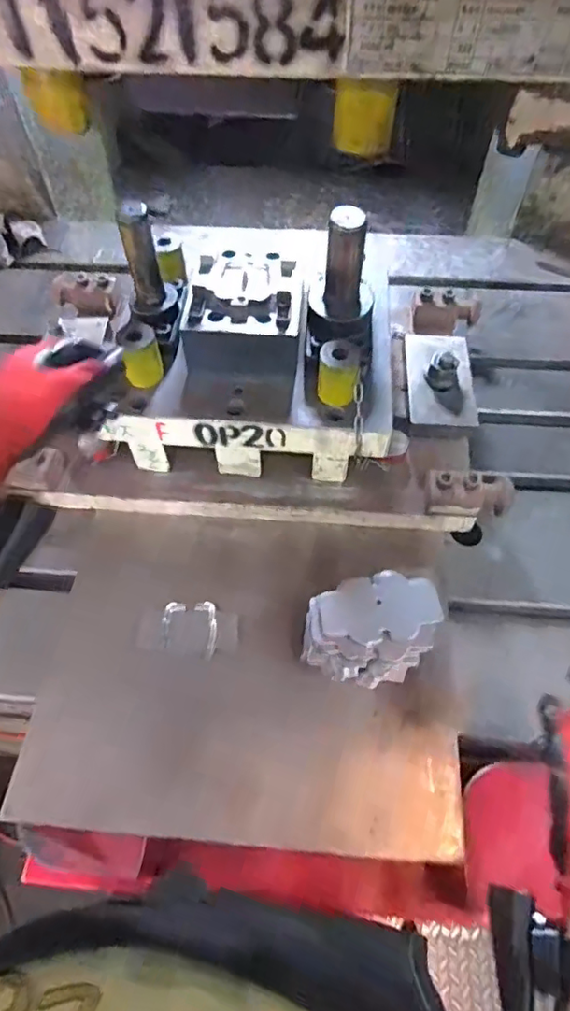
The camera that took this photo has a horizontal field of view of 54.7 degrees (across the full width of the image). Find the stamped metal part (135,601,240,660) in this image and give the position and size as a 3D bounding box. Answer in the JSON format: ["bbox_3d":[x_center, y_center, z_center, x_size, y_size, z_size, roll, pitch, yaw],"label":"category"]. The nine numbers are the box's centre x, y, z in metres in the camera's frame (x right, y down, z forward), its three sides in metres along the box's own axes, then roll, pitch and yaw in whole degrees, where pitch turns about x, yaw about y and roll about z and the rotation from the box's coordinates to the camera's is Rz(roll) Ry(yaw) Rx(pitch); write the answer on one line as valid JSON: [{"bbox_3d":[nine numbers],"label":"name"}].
[{"bbox_3d":[-0.103,0.132,0.589,0.107,0.009,0.055,9,59,6],"label":"stamped metal part"}]

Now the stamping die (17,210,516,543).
[{"bbox_3d":[-0.029,-0.172,0.648,0.548,0.210,0.341,2,58,2],"label":"stamping die"}]

